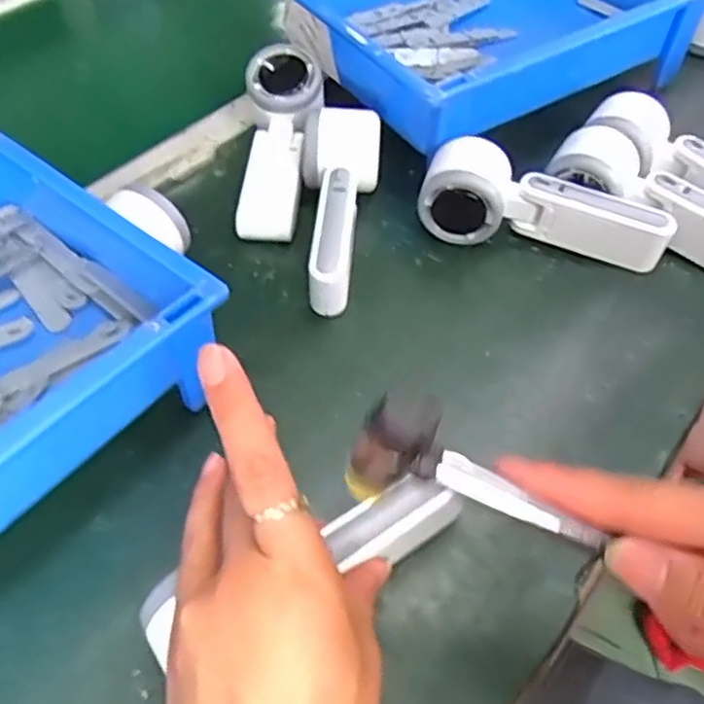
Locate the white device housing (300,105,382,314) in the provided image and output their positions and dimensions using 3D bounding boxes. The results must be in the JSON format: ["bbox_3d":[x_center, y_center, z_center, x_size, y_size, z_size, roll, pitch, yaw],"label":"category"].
[{"bbox_3d":[-0.010,-0.098,0.481,0.054,0.056,0.160,2,52,2],"label":"white device housing"}]

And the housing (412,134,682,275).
[{"bbox_3d":[0.131,-0.101,0.483,0.161,0.055,0.044,11,52,8],"label":"housing"}]

